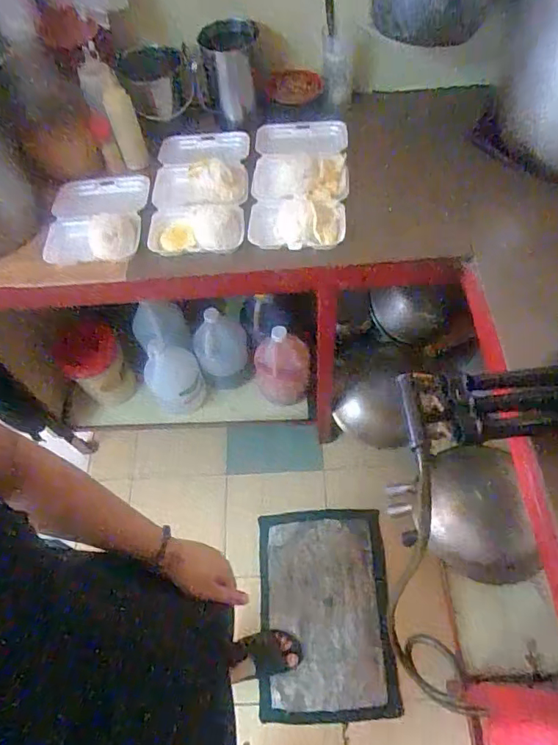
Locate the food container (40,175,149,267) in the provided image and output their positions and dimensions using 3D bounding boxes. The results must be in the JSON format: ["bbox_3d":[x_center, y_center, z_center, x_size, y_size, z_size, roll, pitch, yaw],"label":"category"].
[{"bbox_3d":[-0.356,-0.309,0.987,0.186,0.051,0.239,-3,60,2],"label":"food container"}]

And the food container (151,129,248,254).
[{"bbox_3d":[-0.157,-0.373,0.995,0.190,0.060,0.353,-3,60,2],"label":"food container"}]

